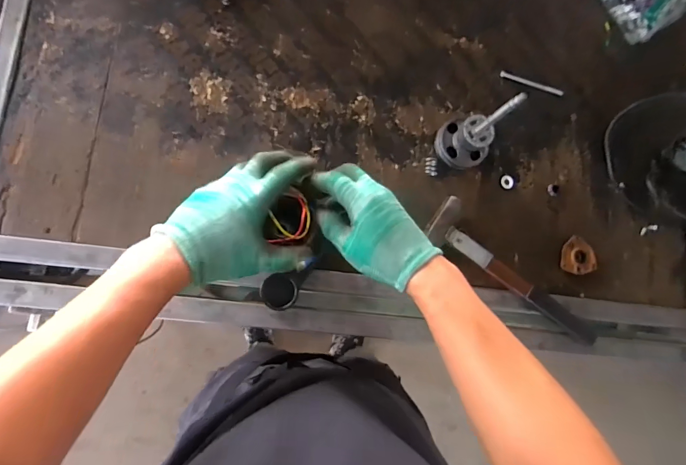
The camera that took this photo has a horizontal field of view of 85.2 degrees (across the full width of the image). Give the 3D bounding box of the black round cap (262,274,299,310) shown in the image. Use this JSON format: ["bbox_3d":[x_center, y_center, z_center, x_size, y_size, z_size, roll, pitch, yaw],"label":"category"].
[{"bbox_3d":[-0.093,0.090,0.549,0.051,0.013,0.048,-8,86,-8],"label":"black round cap"}]

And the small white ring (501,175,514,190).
[{"bbox_3d":[0.294,-0.090,0.667,0.025,0.011,0.025,1,85,-8],"label":"small white ring"}]

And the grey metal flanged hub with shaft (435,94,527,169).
[{"bbox_3d":[0.214,-0.159,0.576,0.084,0.174,0.087,-29,90,-9],"label":"grey metal flanged hub with shaft"}]

